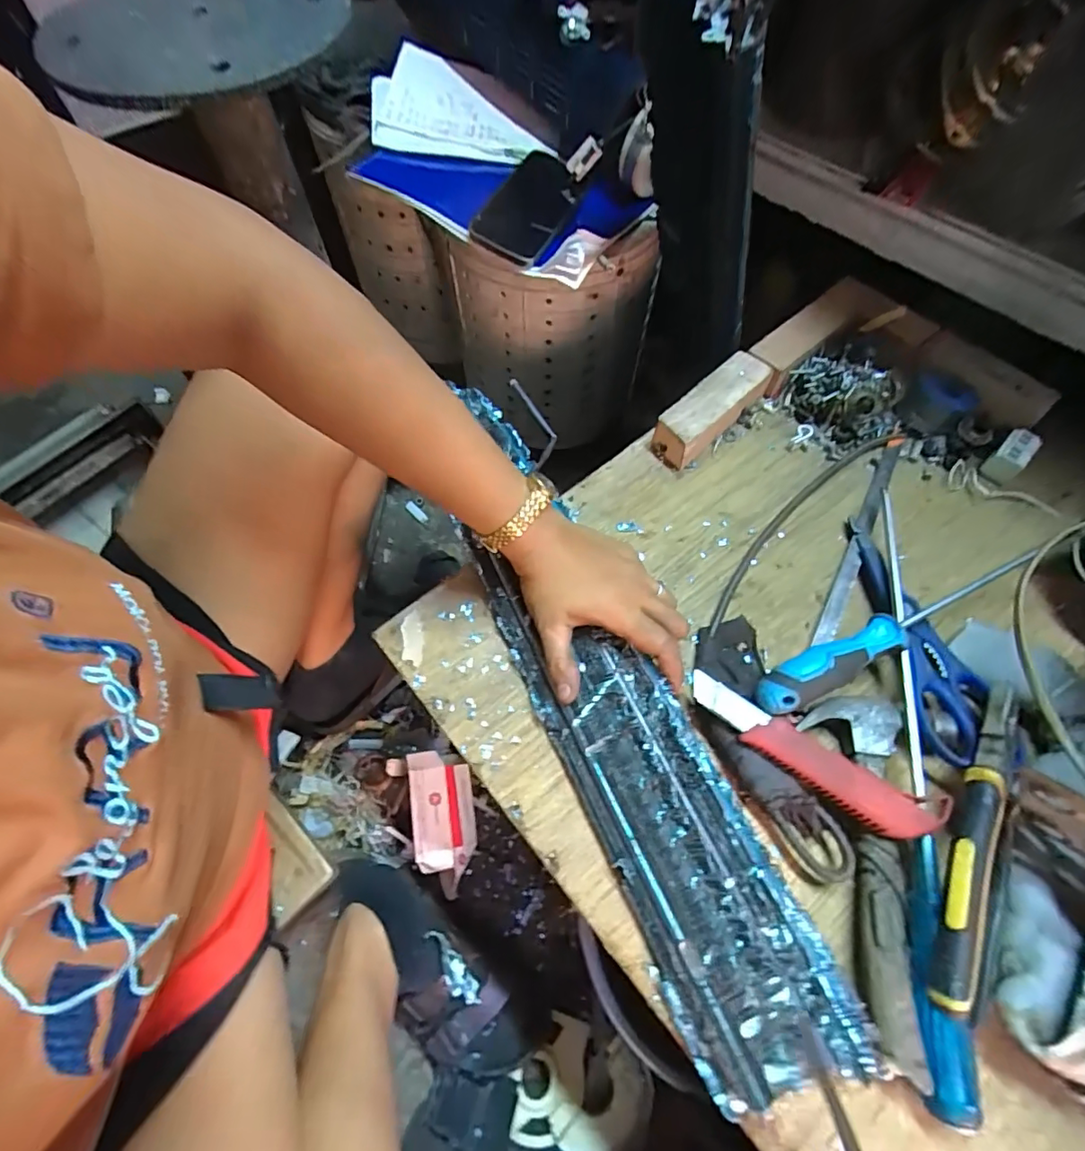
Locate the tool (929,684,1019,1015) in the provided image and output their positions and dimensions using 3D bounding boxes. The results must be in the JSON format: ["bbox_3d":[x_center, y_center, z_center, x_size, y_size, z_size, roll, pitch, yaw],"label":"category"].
[{"bbox_3d":[0.254,0.147,0.319,0.023,0.023,0.192,27,67,16],"label":"tool"}]

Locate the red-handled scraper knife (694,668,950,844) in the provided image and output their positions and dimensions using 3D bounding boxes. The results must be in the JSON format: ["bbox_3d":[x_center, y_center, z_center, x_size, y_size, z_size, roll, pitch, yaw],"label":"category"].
[{"bbox_3d":[0.169,0.117,0.348,0.161,0.017,0.035,27,67,16],"label":"red-handled scraper knife"}]

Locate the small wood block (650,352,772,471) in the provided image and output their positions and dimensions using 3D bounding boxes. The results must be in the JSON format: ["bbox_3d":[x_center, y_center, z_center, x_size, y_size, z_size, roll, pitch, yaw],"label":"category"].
[{"bbox_3d":[0.158,-0.154,0.506,0.126,0.039,0.043,-40,68,-17],"label":"small wood block"}]

